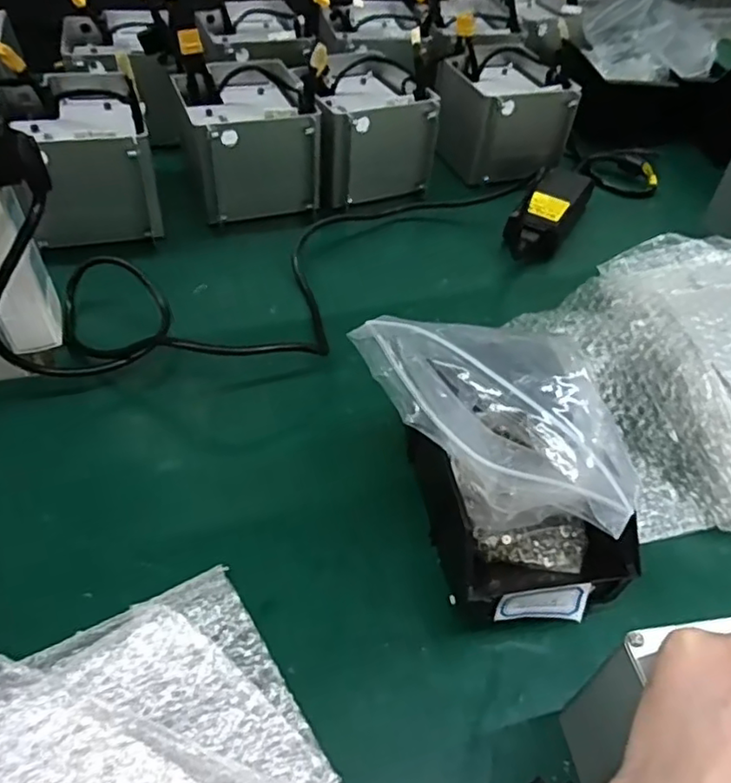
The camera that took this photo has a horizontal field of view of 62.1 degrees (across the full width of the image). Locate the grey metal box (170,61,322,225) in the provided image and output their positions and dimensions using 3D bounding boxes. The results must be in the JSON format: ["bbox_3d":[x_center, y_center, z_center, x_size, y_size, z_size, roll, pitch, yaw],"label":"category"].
[{"bbox_3d":[-0.131,-0.275,0.670,0.127,0.108,0.158,-14,49,-16],"label":"grey metal box"}]

